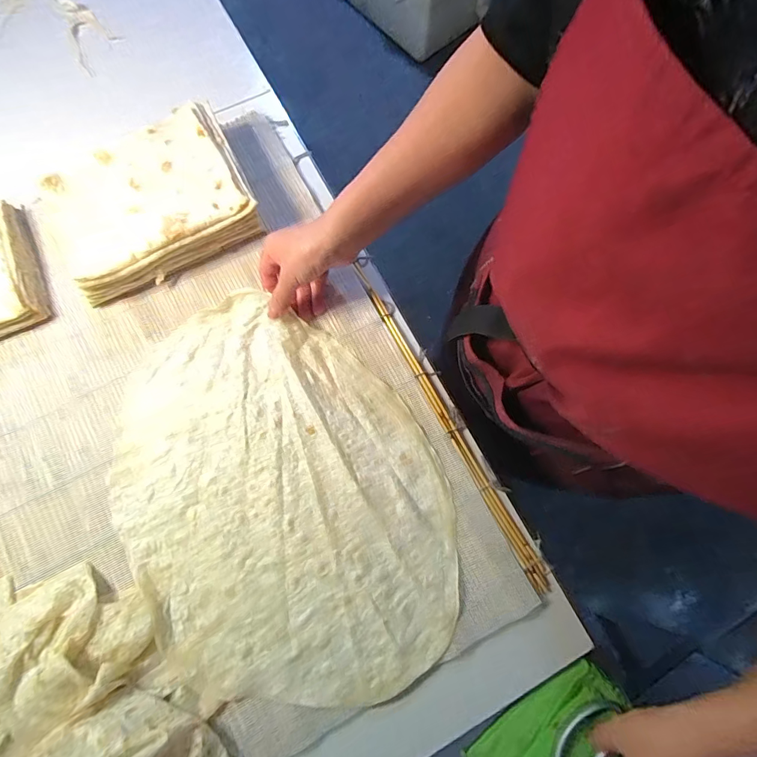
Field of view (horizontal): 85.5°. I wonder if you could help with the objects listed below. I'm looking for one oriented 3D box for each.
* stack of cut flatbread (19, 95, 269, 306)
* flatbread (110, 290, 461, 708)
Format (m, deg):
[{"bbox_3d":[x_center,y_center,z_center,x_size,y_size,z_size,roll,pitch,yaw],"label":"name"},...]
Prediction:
[{"bbox_3d":[-0.284,-0.209,0.494,0.246,0.064,0.170,-26,78,-7],"label":"stack of cut flatbread"},{"bbox_3d":[-0.107,0.123,0.448,0.320,0.013,0.436,-32,79,-8],"label":"flatbread"}]

